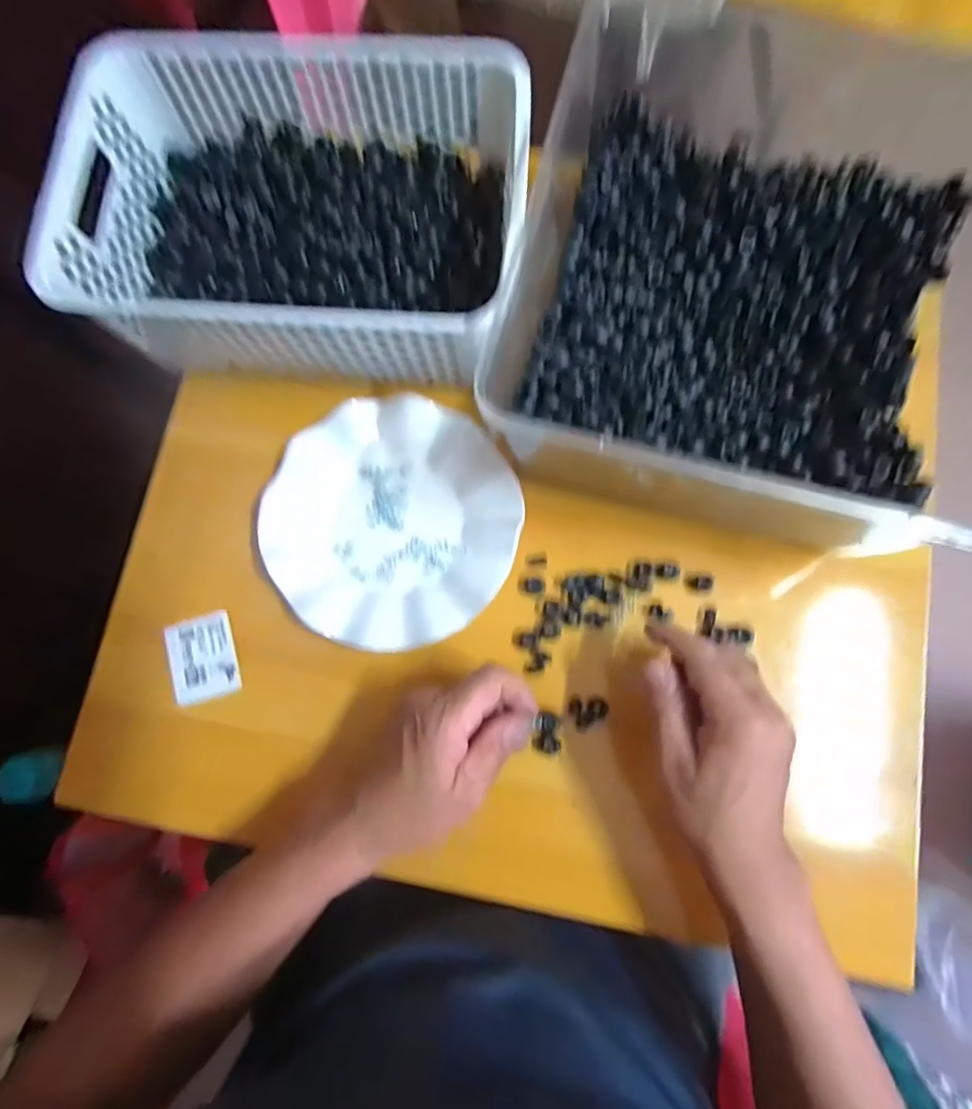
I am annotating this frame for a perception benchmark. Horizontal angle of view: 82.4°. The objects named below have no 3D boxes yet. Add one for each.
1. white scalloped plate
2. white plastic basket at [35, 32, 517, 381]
[{"bbox_3d":[-0.069,-0.024,0.421,0.179,0.035,0.183,0,79,1],"label":"white scalloped plate"},{"bbox_3d":[-0.131,-0.242,0.411,0.304,0.098,0.212,5,79,2],"label":"white plastic basket"}]

